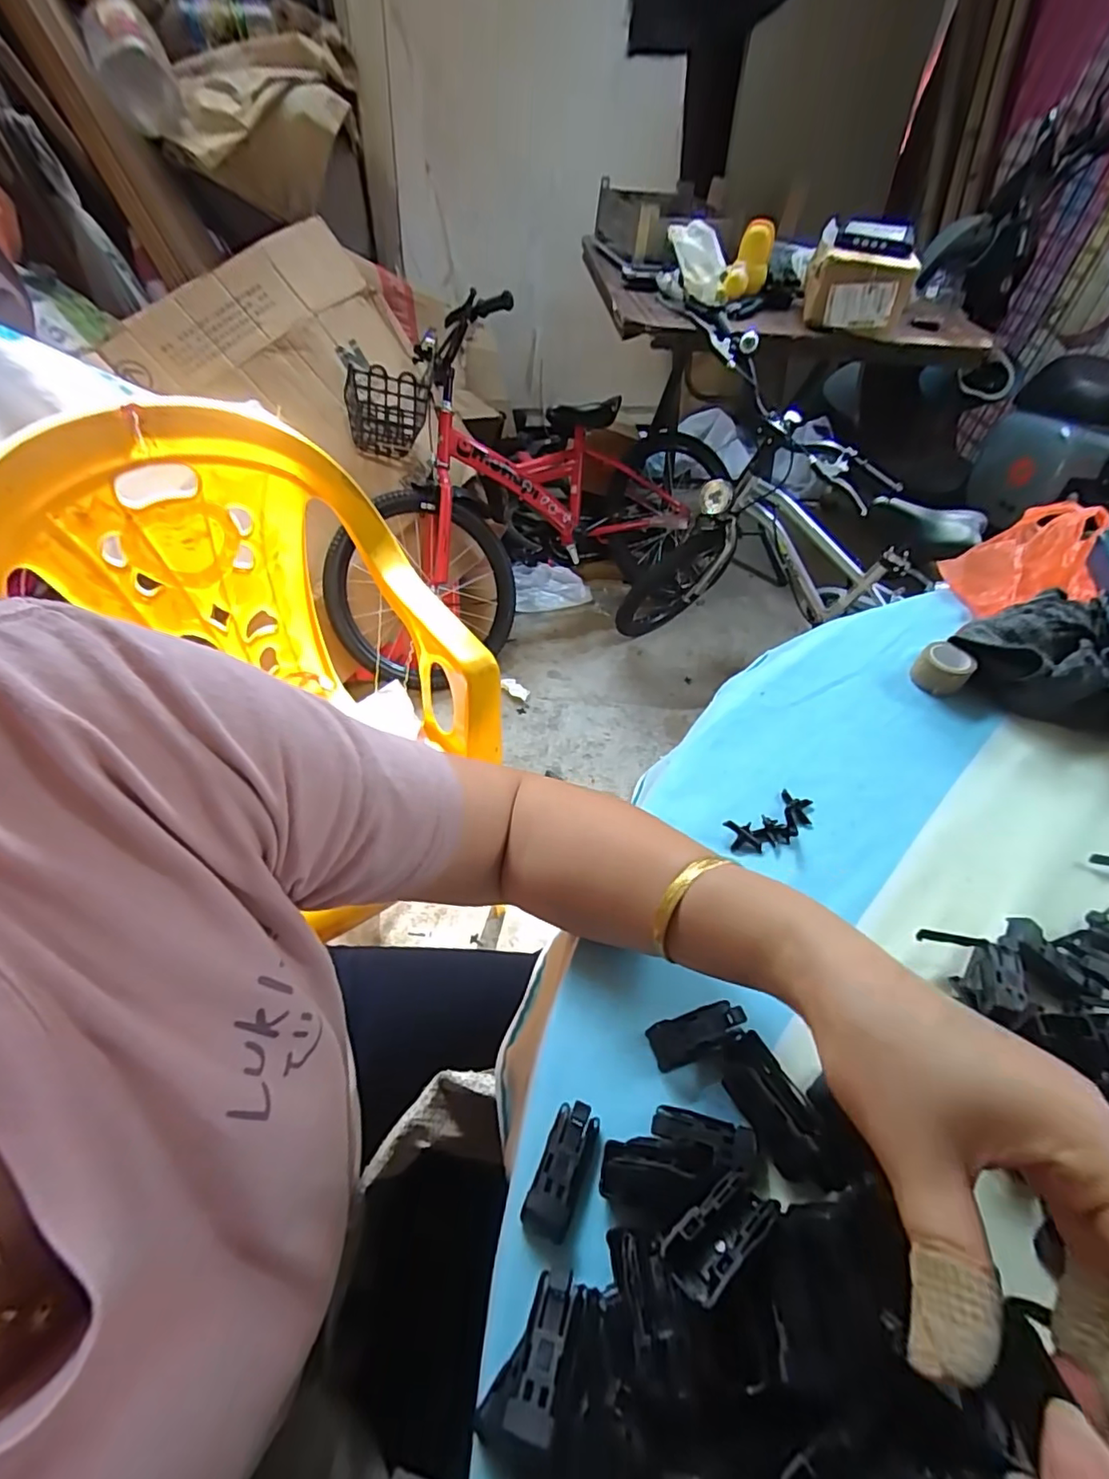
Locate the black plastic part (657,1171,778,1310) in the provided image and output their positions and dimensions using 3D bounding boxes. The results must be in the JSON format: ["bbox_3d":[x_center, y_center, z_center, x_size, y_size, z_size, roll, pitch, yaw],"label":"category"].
[{"bbox_3d":[0.057,0.169,0.199,0.042,0.012,0.019,-17,52,-31],"label":"black plastic part"}]

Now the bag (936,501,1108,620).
[{"bbox_3d":[0.434,-0.160,0.527,0.153,0.056,0.092,-35,39,4],"label":"bag"}]

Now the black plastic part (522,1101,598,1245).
[{"bbox_3d":[0.004,0.185,0.250,0.020,0.009,0.048,19,52,14],"label":"black plastic part"}]

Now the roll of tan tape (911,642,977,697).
[{"bbox_3d":[0.301,-0.055,0.448,0.035,0.027,0.035,-37,60,-27],"label":"roll of tan tape"}]

